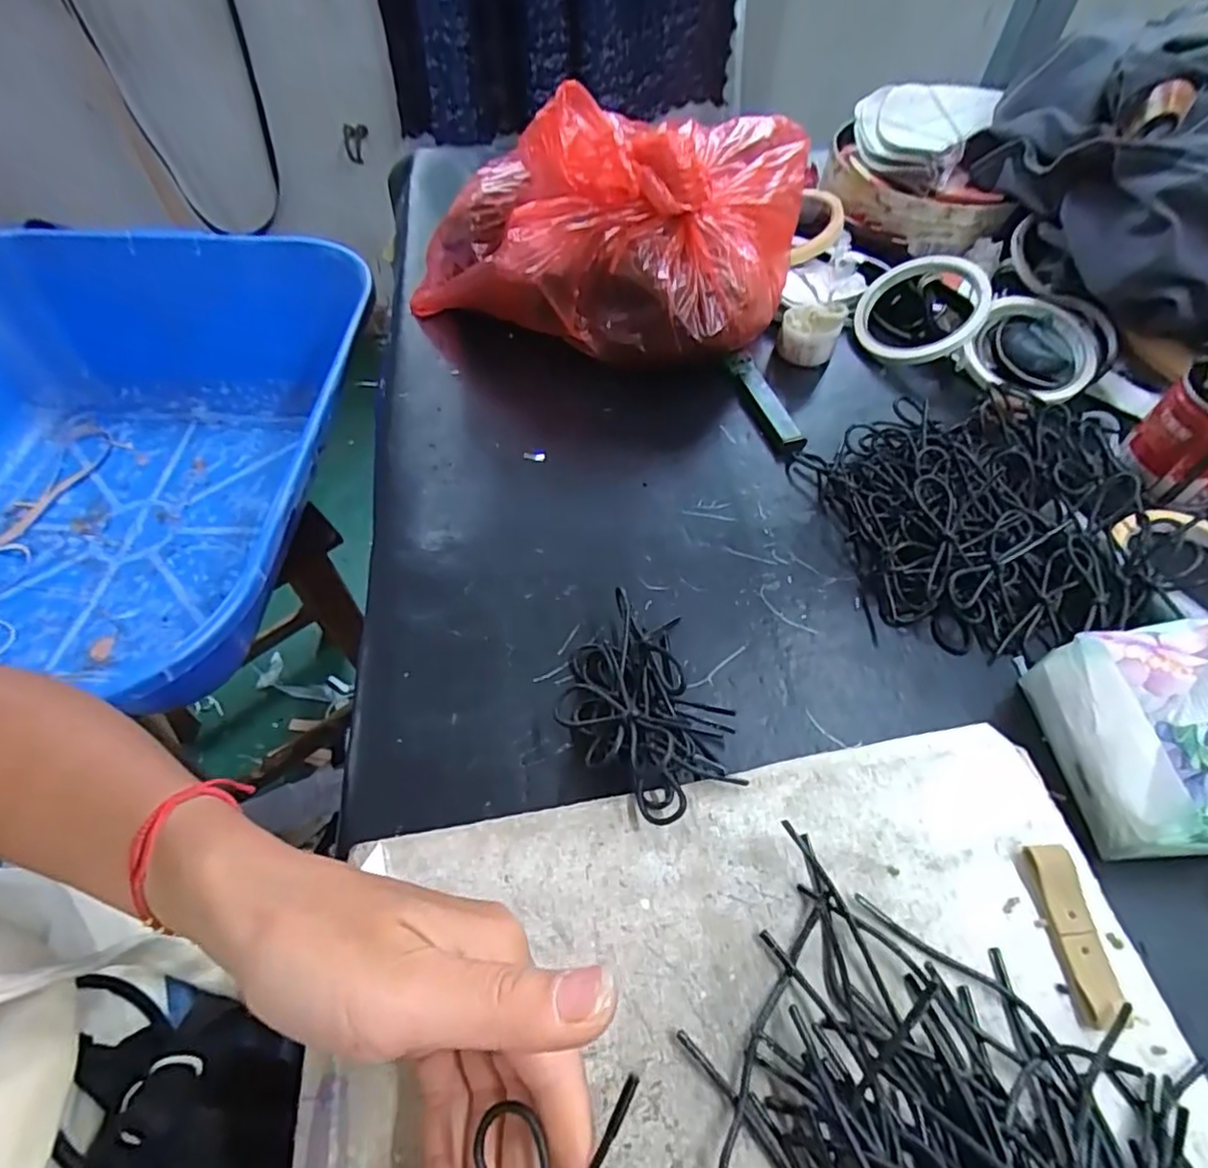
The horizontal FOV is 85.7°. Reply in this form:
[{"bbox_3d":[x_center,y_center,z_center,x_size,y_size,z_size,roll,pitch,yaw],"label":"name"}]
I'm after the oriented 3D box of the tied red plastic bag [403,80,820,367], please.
[{"bbox_3d":[0.005,-0.267,0.476,0.257,0.133,0.209,14,55,8],"label":"tied red plastic bag"}]

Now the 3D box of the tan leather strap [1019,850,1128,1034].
[{"bbox_3d":[0.178,0.132,0.247,0.017,0.010,0.060,0,55,-2],"label":"tan leather strap"}]

